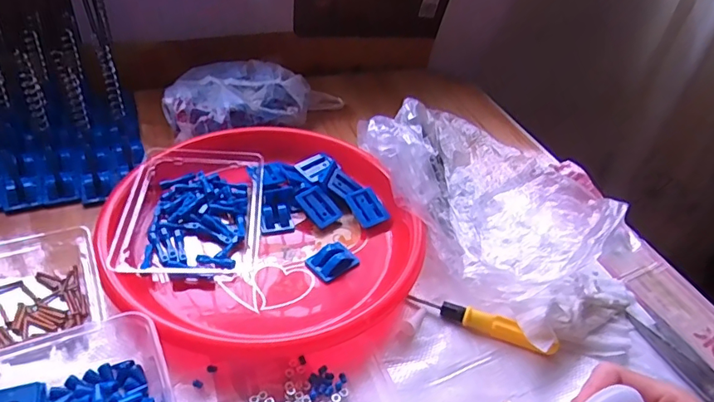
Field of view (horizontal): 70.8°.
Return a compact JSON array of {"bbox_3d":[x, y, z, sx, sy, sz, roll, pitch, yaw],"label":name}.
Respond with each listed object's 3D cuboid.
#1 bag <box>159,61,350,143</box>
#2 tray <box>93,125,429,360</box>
[{"bbox_3d":[-0.131,-0.136,0.652,0.227,0.058,0.103,-18,46,-27],"label":"bag"},{"bbox_3d":[-0.089,0.026,0.488,0.283,0.038,0.288,-10,43,-20],"label":"tray"}]

